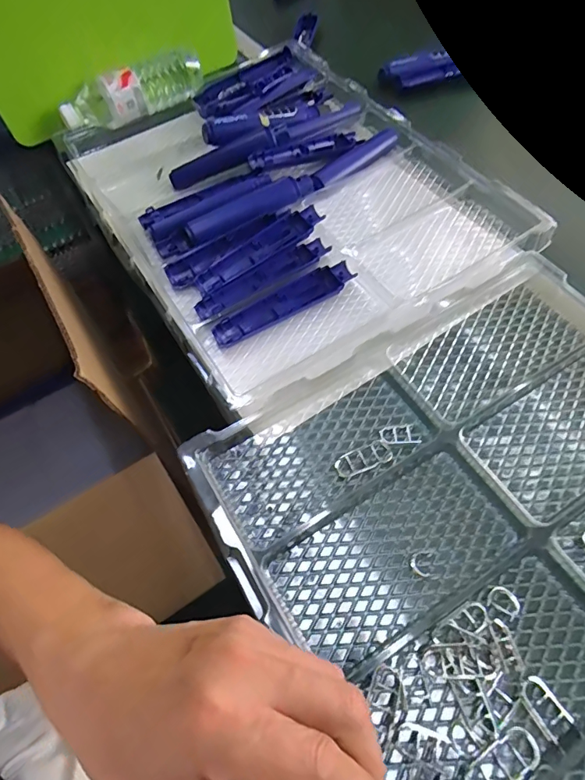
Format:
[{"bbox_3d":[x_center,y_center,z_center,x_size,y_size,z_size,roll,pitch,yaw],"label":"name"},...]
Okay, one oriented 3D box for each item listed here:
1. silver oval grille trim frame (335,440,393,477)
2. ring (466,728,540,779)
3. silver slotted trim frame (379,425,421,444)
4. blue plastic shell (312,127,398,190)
[{"bbox_3d":[0.064,0.062,0.402,0.051,0.004,0.022,-22,60,-10],"label":"silver oval grille trim frame"},{"bbox_3d":[0.136,0.242,0.289,0.052,0.010,0.022,-27,61,-12],"label":"ring"},{"bbox_3d":[0.098,0.042,0.412,0.035,0.004,0.019,-6,59,0],"label":"silver slotted trim frame"},{"bbox_3d":[0.081,-0.313,0.609,0.158,0.017,0.034,-39,65,-18],"label":"blue plastic shell"}]

